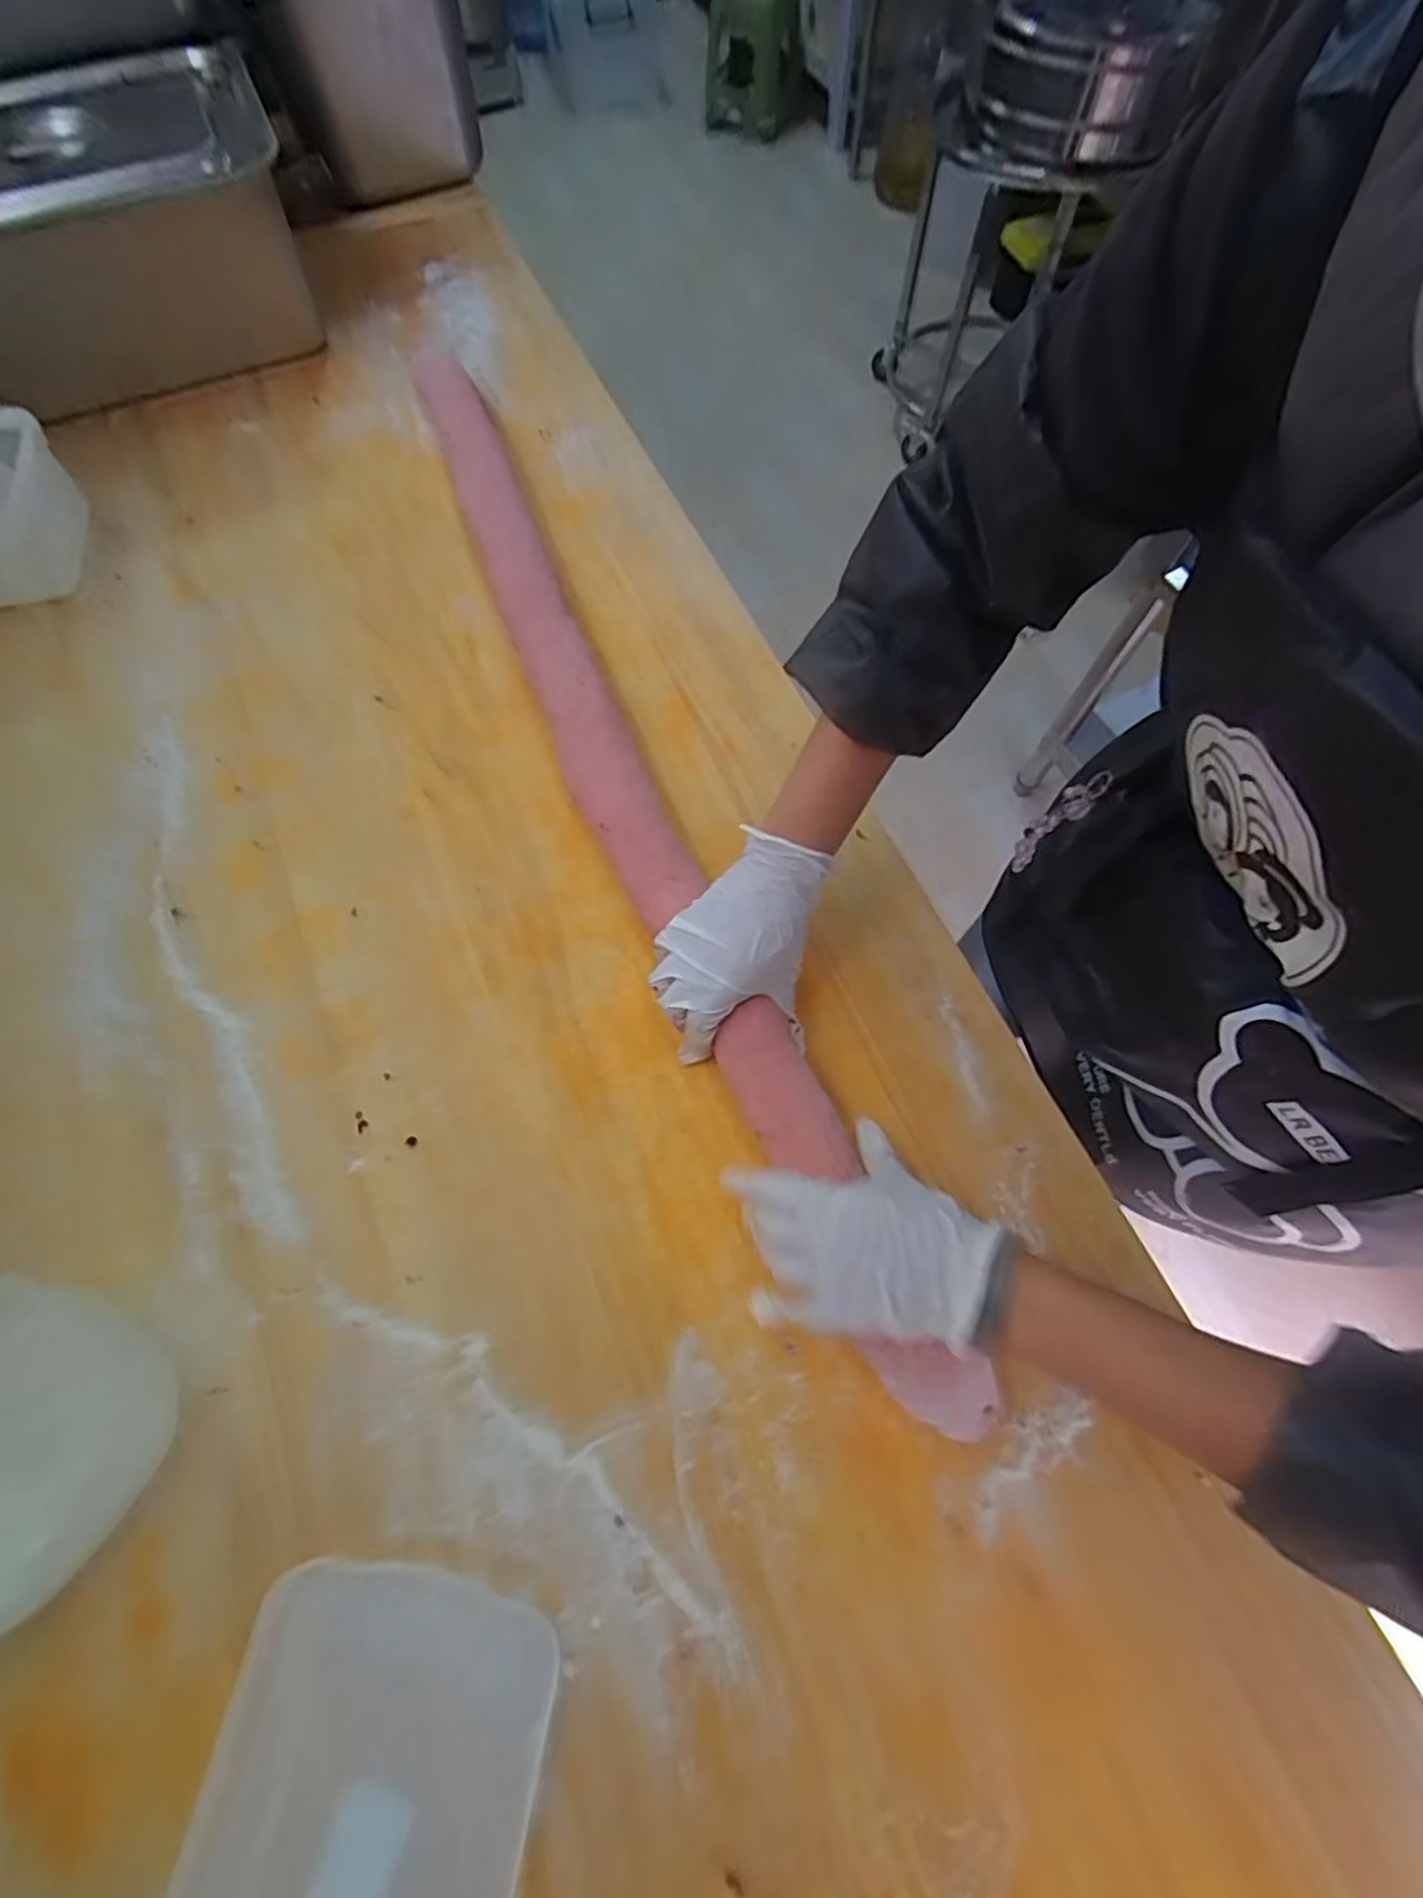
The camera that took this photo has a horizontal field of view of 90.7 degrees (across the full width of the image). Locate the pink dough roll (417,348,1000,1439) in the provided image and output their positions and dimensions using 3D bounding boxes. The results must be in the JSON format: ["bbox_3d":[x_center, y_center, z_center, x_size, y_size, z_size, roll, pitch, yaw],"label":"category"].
[{"bbox_3d":[-0.076,-0.152,0.553,0.074,0.039,0.996,-23,70,-8],"label":"pink dough roll"}]

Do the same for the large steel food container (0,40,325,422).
[{"bbox_3d":[-0.620,-0.731,0.730,0.358,0.166,0.263,-18,69,-6],"label":"large steel food container"}]

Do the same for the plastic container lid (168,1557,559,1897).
[{"bbox_3d":[-0.175,0.443,0.336,0.158,0.025,0.224,9,68,5],"label":"plastic container lid"}]

